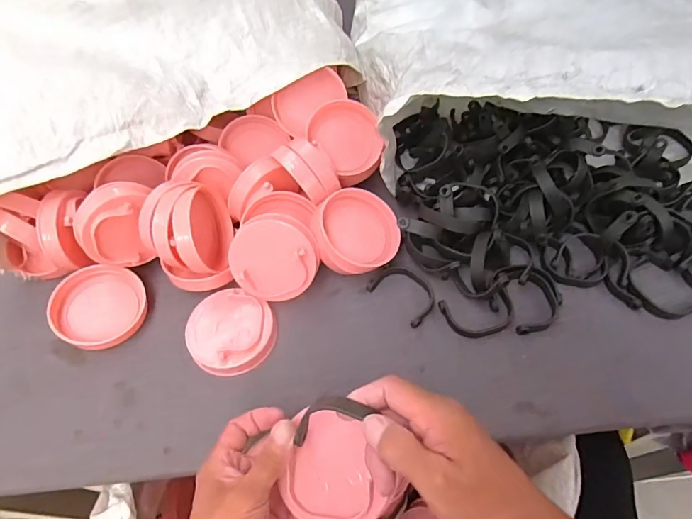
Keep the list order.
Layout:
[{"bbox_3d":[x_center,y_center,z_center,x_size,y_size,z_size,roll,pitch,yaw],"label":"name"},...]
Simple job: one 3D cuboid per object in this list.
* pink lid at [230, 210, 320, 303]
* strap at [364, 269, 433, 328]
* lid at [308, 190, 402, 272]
[{"bbox_3d":[-0.079,-0.001,0.484,0.091,0.028,0.091,-15,97,5],"label":"pink lid"},{"bbox_3d":[0.069,0.035,0.509,0.055,0.016,0.075,-40,63,-21],"label":"strap"},{"bbox_3d":[0.014,-0.036,0.512,0.103,0.023,0.097,-18,80,-20],"label":"lid"}]

